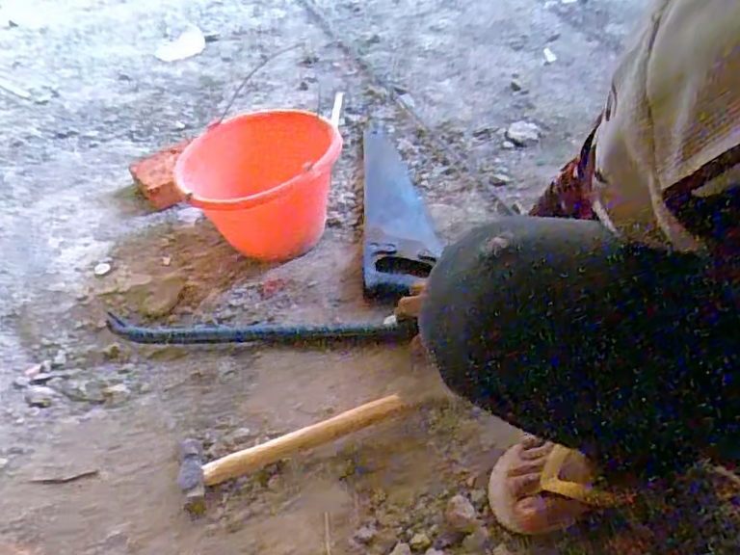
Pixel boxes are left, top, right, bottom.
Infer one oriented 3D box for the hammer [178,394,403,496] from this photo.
[{"bbox_3d":[-0.090,0.181,0.655,0.254,0.029,0.076,-16,48,-12],"label":"hammer"}]

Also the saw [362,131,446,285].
[{"bbox_3d":[0.048,-0.138,0.955,0.116,0.031,0.437,-2,47,1],"label":"saw"}]

